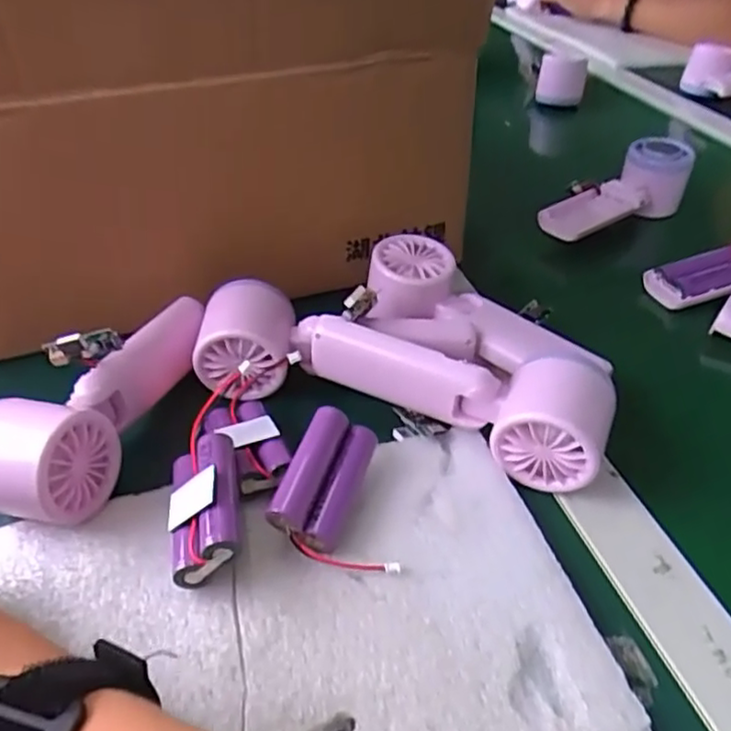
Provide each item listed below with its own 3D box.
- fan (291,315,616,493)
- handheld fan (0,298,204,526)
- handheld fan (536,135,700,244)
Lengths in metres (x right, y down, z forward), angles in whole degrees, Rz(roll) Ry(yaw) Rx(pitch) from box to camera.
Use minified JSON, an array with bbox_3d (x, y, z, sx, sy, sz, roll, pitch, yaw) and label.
[{"bbox_3d":[0.042,0.006,0.369,0.184,0.051,0.058,15,42,26],"label":"fan"},{"bbox_3d":[-0.148,0.012,0.365,0.061,0.055,0.160,4,38,14],"label":"handheld fan"},{"bbox_3d":[0.213,-0.150,0.575,0.157,0.051,0.058,-28,42,-26],"label":"handheld fan"}]

